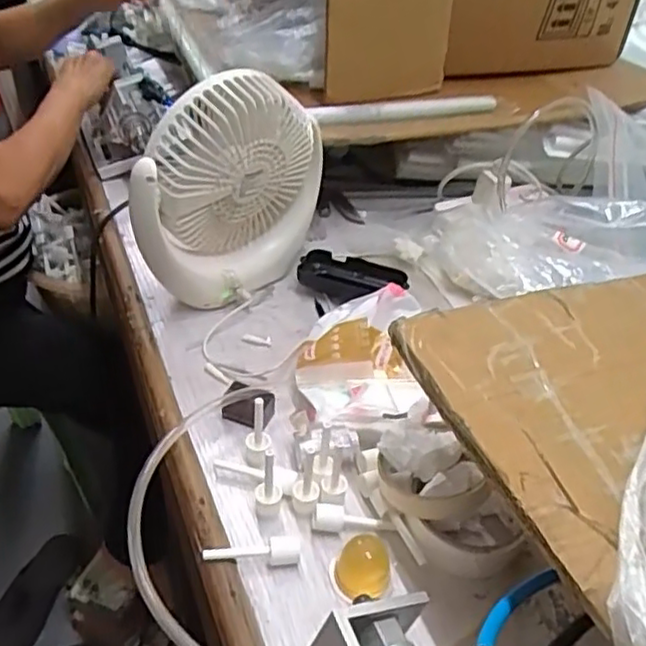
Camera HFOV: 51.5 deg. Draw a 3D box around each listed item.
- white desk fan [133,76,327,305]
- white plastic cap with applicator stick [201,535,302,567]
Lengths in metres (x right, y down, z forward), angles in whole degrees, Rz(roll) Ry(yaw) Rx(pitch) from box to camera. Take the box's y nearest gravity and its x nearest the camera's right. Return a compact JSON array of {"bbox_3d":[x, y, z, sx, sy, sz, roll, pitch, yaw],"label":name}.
[{"bbox_3d":[-0.086,-0.128,0.636,0.068,0.203,0.184,29,46,28],"label":"white desk fan"},{"bbox_3d":[-0.048,0.156,0.453,0.065,0.016,0.015,-3,40,-8],"label":"white plastic cap with applicator stick"}]

